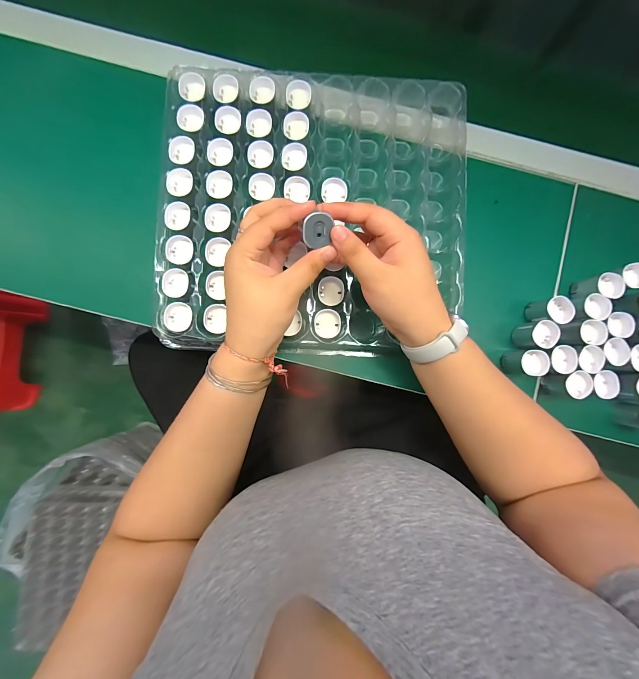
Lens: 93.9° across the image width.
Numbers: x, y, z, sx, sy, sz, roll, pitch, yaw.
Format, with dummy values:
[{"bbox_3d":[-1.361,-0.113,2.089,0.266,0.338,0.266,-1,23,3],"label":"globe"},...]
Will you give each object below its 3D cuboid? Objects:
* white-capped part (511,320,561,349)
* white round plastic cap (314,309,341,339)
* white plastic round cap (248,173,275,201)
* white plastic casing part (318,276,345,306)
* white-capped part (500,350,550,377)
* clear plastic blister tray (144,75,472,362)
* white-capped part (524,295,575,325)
[{"bbox_3d":[0.243,-0.005,0.338,0.033,0.033,0.030,1,87,-3],"label":"white-capped part"},{"bbox_3d":[0.008,-0.017,0.323,0.028,0.012,0.030,0,87,-3],"label":"white round plastic cap"},{"bbox_3d":[-0.063,-0.168,0.327,0.028,0.014,0.024,-6,87,-3],"label":"white plastic round cap"},{"bbox_3d":[0.013,-0.052,0.323,0.028,0.012,0.031,3,87,-3],"label":"white plastic casing part"},{"bbox_3d":[0.232,0.026,0.338,0.030,0.035,0.027,-2,87,-3],"label":"white-capped part"},{"bbox_3d":[0.000,-0.138,0.340,0.336,0.047,0.300,0,87,-3],"label":"clear plastic blister tray"},{"bbox_3d":[0.262,-0.033,0.343,0.032,0.035,0.029,4,86,-3],"label":"white-capped part"}]

